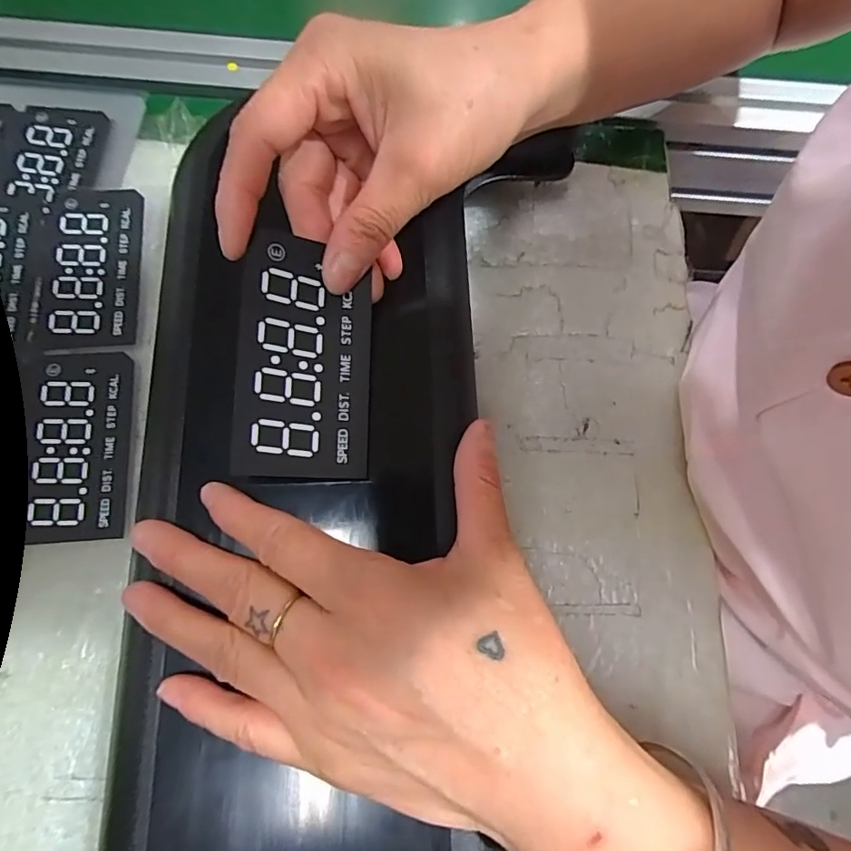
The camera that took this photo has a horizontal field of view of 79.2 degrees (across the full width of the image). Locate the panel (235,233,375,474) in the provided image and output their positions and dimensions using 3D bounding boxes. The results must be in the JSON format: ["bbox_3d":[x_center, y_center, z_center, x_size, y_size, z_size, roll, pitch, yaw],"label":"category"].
[{"bbox_3d":[-0.045,-0.026,0.196,0.050,0.005,0.089,4,82,-21],"label":"panel"}]

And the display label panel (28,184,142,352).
[{"bbox_3d":[-0.177,-0.083,0.268,0.051,0.004,0.092,-4,75,-3],"label":"display label panel"}]

